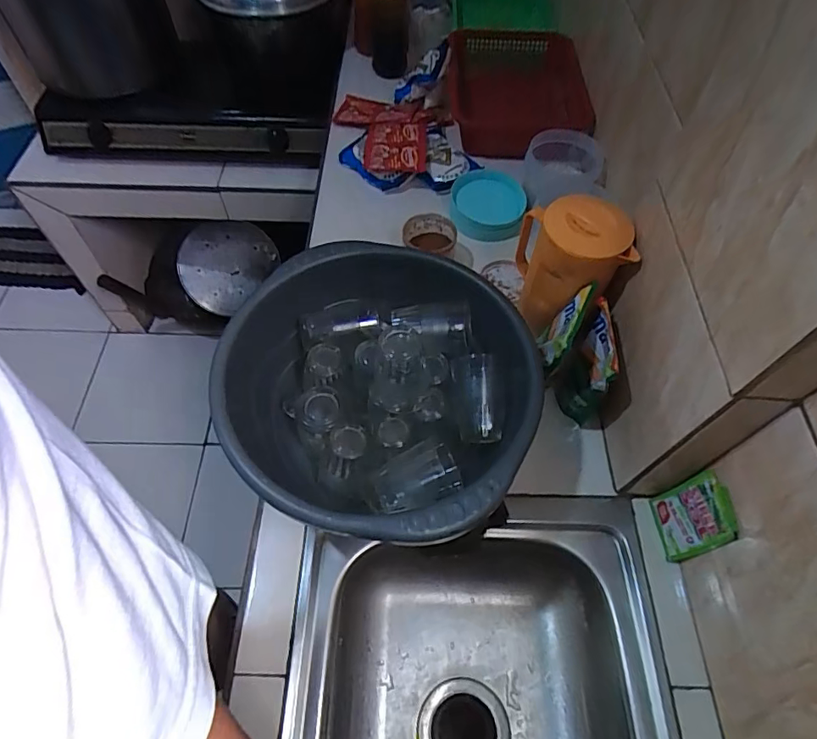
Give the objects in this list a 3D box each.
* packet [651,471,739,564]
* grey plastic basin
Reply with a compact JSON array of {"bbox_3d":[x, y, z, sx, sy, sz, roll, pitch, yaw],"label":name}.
[{"bbox_3d":[0.316,0.165,0.565,0.024,0.117,0.076,4,58,0],"label":"packet"},{"bbox_3d":[-0.035,0.031,0.606,0.351,0.151,0.345,1,58,-1],"label":"grey plastic basin"}]

